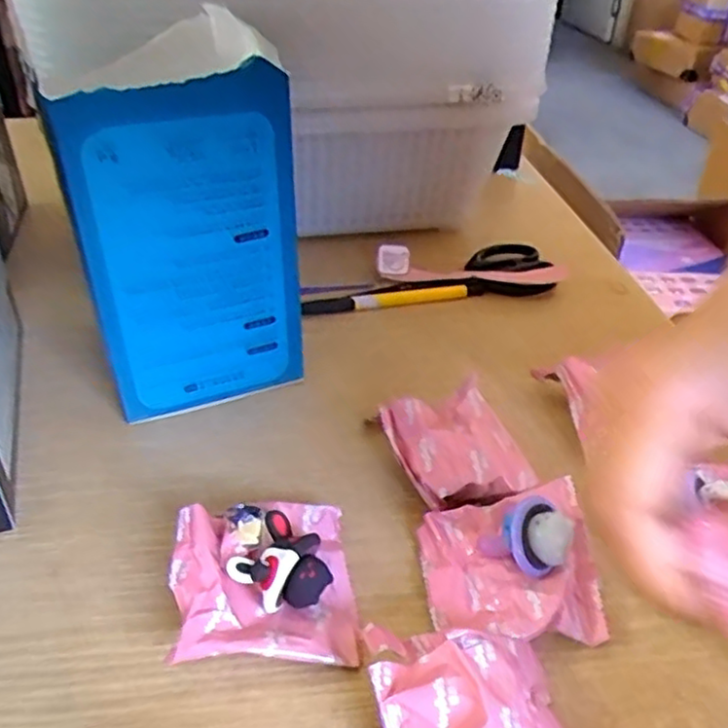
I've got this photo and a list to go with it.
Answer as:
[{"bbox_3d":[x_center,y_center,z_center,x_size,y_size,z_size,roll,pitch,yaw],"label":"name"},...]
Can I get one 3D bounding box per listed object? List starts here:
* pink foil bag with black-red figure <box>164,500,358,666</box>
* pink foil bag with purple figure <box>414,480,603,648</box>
[{"bbox_3d":[-0.041,0.085,0.281,0.069,0.031,0.071,-3,36,-6],"label":"pink foil bag with black-red figure"},{"bbox_3d":[0.062,0.079,0.290,0.071,0.033,0.071,-2,36,-4],"label":"pink foil bag with purple figure"}]

